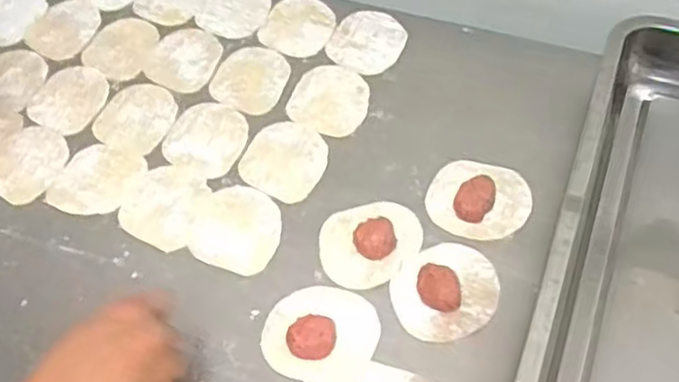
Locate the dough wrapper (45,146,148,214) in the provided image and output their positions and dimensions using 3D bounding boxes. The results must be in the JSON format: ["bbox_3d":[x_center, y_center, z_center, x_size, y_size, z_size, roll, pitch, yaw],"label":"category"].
[{"bbox_3d":[-0.218,-0.011,0.641,0.071,0.005,0.079,17,58,15],"label":"dough wrapper"}]

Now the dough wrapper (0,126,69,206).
[{"bbox_3d":[-0.292,-0.027,0.658,0.079,0.005,0.080,-2,55,3],"label":"dough wrapper"}]

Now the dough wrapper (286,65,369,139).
[{"bbox_3d":[-0.009,-0.088,0.677,0.073,0.004,0.085,13,57,13],"label":"dough wrapper"}]

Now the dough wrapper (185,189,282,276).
[{"bbox_3d":[-0.085,0.031,0.598,0.075,0.004,0.078,-2,55,3],"label":"dough wrapper"}]

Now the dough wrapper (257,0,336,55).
[{"bbox_3d":[-0.041,-0.177,0.751,0.073,0.011,0.094,14,57,13],"label":"dough wrapper"}]

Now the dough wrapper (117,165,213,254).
[{"bbox_3d":[-0.152,0.011,0.618,0.072,0.004,0.078,-2,55,3],"label":"dough wrapper"}]

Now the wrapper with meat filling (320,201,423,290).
[{"bbox_3d":[0.027,0.042,0.576,0.082,0.015,0.072,-12,55,-5],"label":"wrapper with meat filling"}]

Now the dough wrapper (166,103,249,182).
[{"bbox_3d":[-0.123,-0.051,0.659,0.073,0.004,0.077,23,60,19],"label":"dough wrapper"}]

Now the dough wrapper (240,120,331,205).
[{"bbox_3d":[-0.048,-0.029,0.640,0.077,0.004,0.077,29,63,21],"label":"dough wrapper"}]

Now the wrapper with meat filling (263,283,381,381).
[{"bbox_3d":[-0.015,0.103,0.530,0.084,0.023,0.078,-2,55,3],"label":"wrapper with meat filling"}]

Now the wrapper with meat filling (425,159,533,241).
[{"bbox_3d":[0.119,0.003,0.596,0.083,0.016,0.077,-2,55,3],"label":"wrapper with meat filling"}]

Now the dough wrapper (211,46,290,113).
[{"bbox_3d":[-0.087,-0.113,0.702,0.072,0.004,0.086,15,58,14],"label":"dough wrapper"}]

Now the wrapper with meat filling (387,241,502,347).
[{"bbox_3d":[0.083,0.074,0.546,0.083,0.018,0.073,-34,60,-18],"label":"wrapper with meat filling"}]

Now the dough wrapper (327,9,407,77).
[{"bbox_3d":[0.029,-0.155,0.724,0.073,0.006,0.085,23,60,19],"label":"dough wrapper"}]

